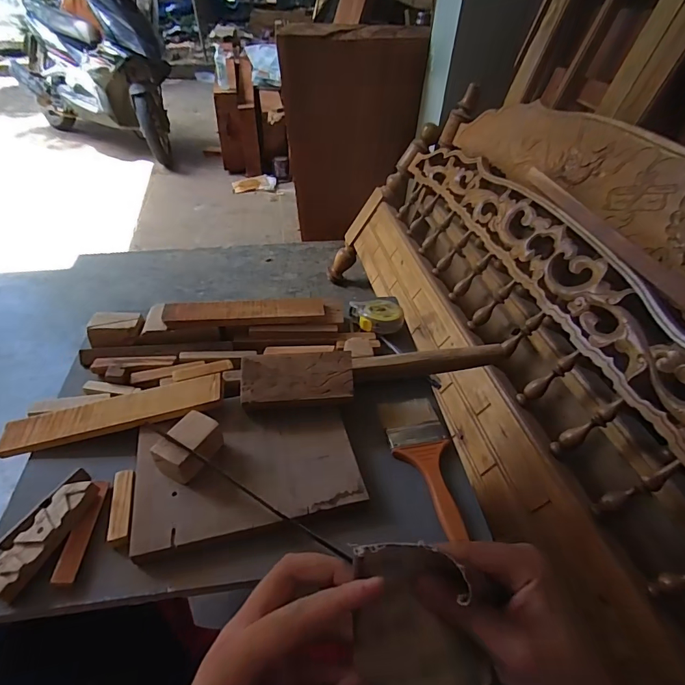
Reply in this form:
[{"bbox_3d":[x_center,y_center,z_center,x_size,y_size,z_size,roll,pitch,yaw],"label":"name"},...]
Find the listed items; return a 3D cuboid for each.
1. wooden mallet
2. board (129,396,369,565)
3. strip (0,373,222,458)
[{"bbox_3d":[0.044,0.038,0.504,0.334,0.053,0.065,-8,45,-12],"label":"wooden mallet"},{"bbox_3d":[-0.096,0.122,0.429,0.216,0.013,0.144,-7,44,-13],"label":"board"},{"bbox_3d":[-0.251,0.077,0.455,0.235,0.011,0.042,-14,61,-3],"label":"strip"}]

